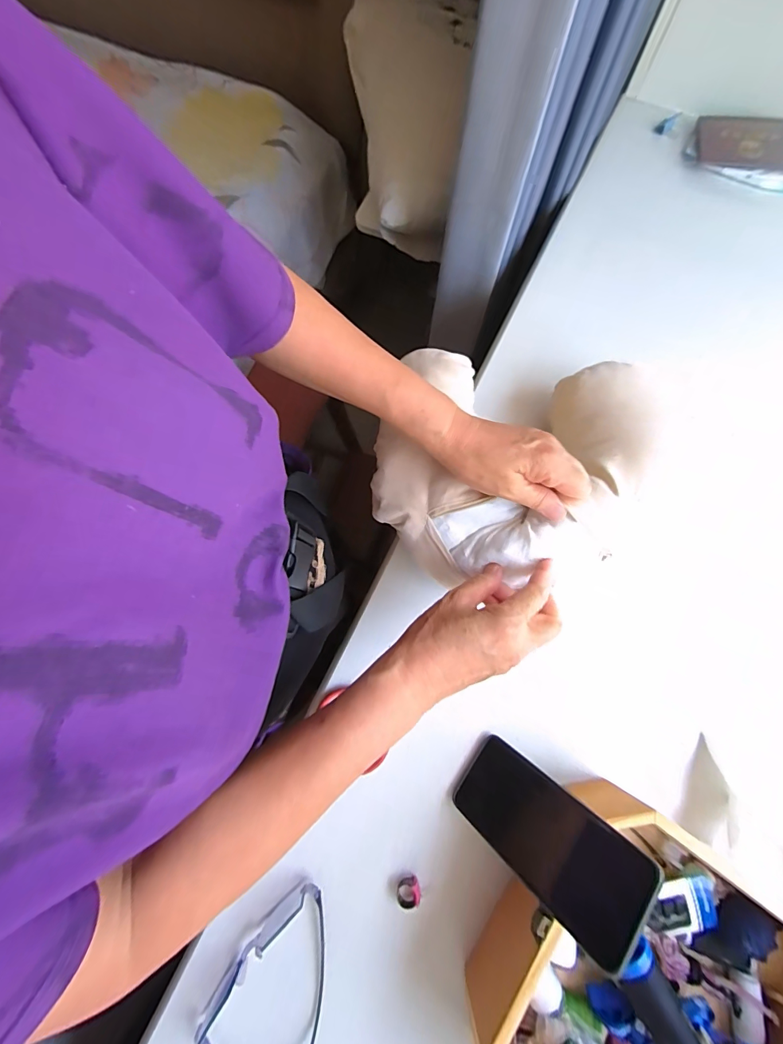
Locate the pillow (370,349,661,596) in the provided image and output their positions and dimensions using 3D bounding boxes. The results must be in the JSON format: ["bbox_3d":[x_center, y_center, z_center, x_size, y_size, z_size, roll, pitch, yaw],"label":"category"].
[{"bbox_3d":[0.119,-0.068,0.402,0.259,0.080,0.259,11,74,3],"label":"pillow"}]

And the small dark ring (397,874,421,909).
[{"bbox_3d":[0.016,0.341,0.377,0.021,0.013,0.020,0,73,0],"label":"small dark ring"}]

